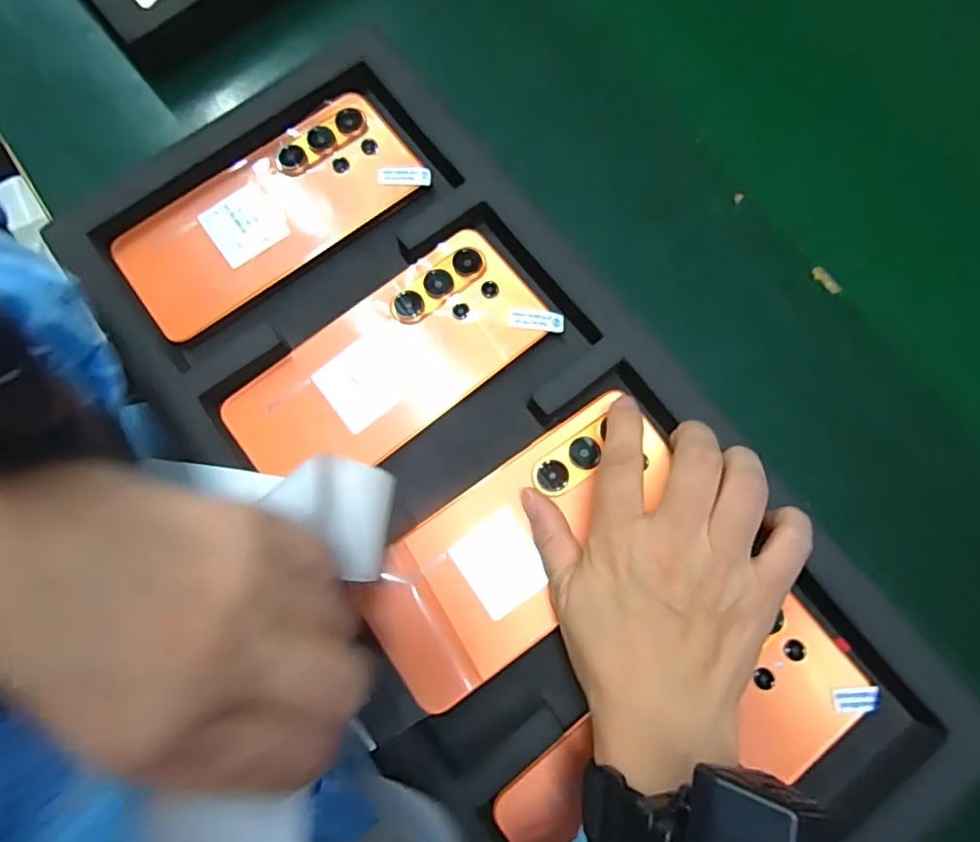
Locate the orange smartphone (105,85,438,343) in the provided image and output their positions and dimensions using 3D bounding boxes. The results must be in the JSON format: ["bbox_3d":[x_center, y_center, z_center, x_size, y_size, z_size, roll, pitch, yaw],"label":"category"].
[{"bbox_3d":[-0.123,-0.117,0.316,0.167,0.014,0.074,-36,78,-9],"label":"orange smartphone"}]

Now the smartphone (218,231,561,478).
[{"bbox_3d":[-0.051,-0.030,0.296,0.170,0.010,0.077,-36,78,-9],"label":"smartphone"}]

